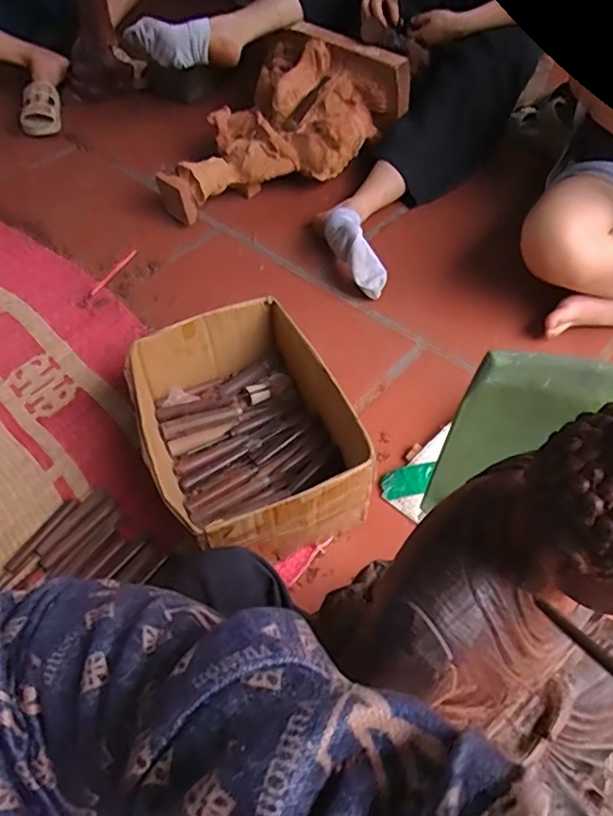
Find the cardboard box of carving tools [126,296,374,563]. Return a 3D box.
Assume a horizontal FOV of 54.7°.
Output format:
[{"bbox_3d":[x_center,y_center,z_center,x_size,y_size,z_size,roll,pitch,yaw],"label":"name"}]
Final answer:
[{"bbox_3d":[-0.088,0.033,0.827,0.250,0.145,0.329,-19,54,-12],"label":"cardboard box of carving tools"}]

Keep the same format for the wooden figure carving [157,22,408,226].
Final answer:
[{"bbox_3d":[-0.089,-0.589,1.225,0.497,0.181,0.328,-33,58,-21],"label":"wooden figure carving"}]

